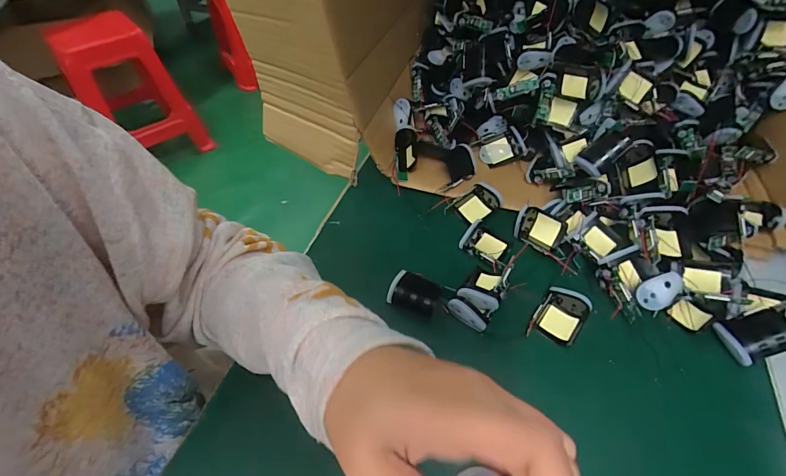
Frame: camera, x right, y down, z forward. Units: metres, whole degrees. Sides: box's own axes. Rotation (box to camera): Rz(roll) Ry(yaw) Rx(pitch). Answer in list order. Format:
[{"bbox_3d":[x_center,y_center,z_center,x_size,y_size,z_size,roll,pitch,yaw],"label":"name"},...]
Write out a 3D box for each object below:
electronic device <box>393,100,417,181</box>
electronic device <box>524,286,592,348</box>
[{"bbox_3d":[0.014,-0.110,0.428,0.024,0.031,0.089,-2,86,-2],"label":"electronic device"},{"bbox_3d":[0.141,0.066,0.320,0.037,0.019,0.045,29,55,22],"label":"electronic device"}]

